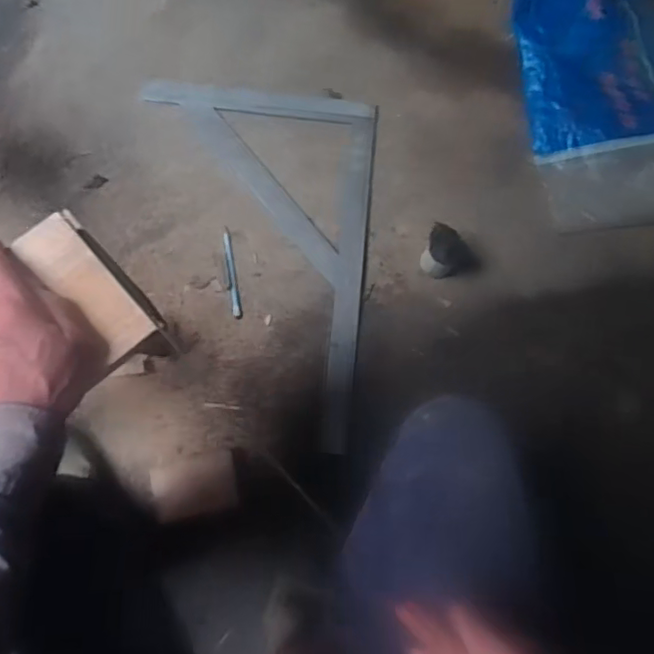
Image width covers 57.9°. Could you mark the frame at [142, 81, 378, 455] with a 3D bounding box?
[{"bbox_3d":[-0.122,-0.111,0.962,0.376,0.026,0.581,4,76,-2],"label":"frame"}]

